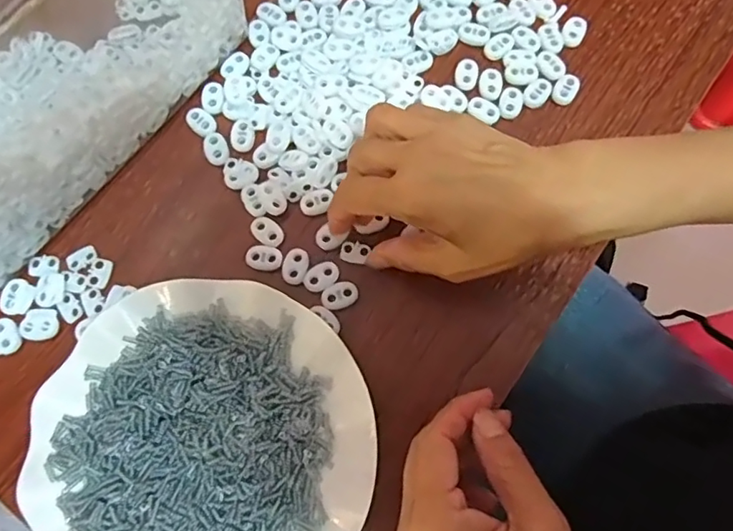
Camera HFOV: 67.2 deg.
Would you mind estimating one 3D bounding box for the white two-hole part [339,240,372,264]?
[{"bbox_3d":[-0.008,-0.009,0.347,0.018,0.004,0.013,9,73,2],"label":"white two-hole part"}]

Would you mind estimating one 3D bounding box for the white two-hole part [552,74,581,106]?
[{"bbox_3d":[0.136,-0.120,0.377,0.016,0.008,0.021,28,77,7],"label":"white two-hole part"}]

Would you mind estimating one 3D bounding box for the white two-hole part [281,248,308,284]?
[{"bbox_3d":[-0.044,0.000,0.344,0.015,0.004,0.023,11,75,3],"label":"white two-hole part"}]

